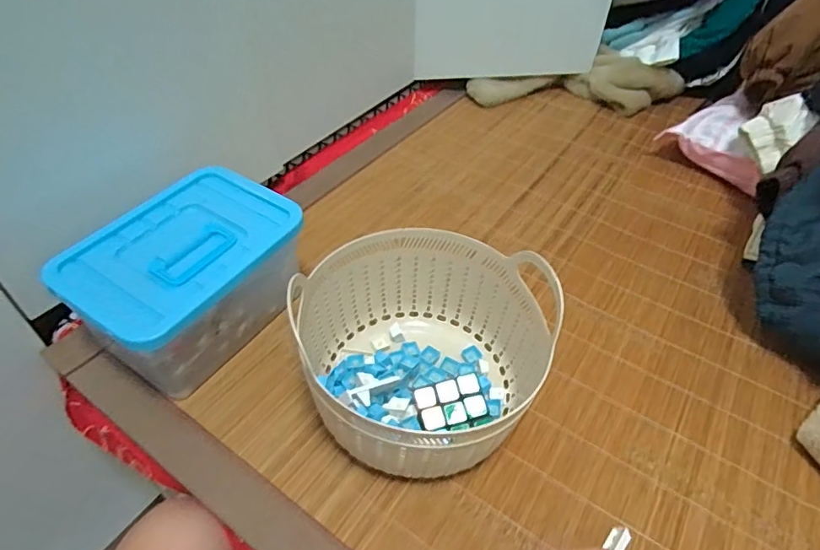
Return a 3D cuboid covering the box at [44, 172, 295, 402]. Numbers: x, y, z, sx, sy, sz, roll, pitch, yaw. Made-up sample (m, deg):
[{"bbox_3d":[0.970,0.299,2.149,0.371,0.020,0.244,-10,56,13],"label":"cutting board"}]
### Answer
[{"bbox_3d":[-0.235,0.006,0.548,0.158,0.125,0.204,28,50,23],"label":"box"}]

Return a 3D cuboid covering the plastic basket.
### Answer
[{"bbox_3d":[0.010,0.064,0.495,0.208,0.139,0.205,1,45,-1],"label":"plastic basket"}]

